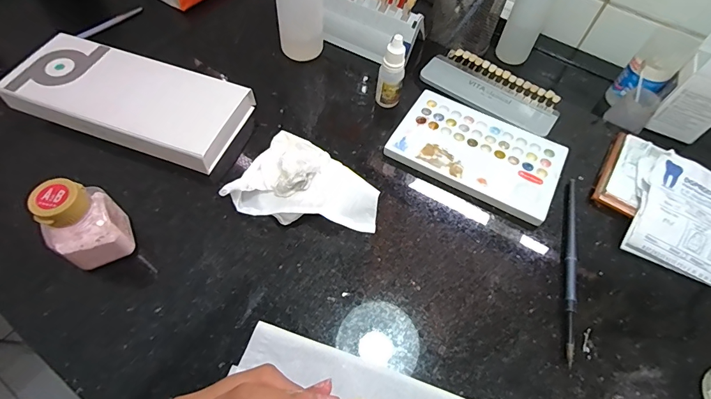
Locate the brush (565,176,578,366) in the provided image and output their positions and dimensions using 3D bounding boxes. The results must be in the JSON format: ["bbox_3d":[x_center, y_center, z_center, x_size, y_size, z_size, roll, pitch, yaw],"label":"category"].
[{"bbox_3d":[0.178,0.050,0.314,0.009,0.008,0.165,17,60,6],"label":"brush"}]

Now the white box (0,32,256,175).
[{"bbox_3d":[-0.216,-0.095,0.367,0.214,0.031,0.098,17,60,6],"label":"white box"}]

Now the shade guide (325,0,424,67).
[{"bbox_3d":[0.008,-0.212,0.421,0.135,0.069,0.062,23,60,11],"label":"shade guide"}]

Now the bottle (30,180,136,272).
[{"bbox_3d":[-0.196,0.017,0.278,0.044,0.080,0.040,-27,55,-18],"label":"bottle"}]

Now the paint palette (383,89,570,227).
[{"bbox_3d":[0.117,-0.047,0.368,0.152,0.009,0.096,28,61,12],"label":"paint palette"}]

